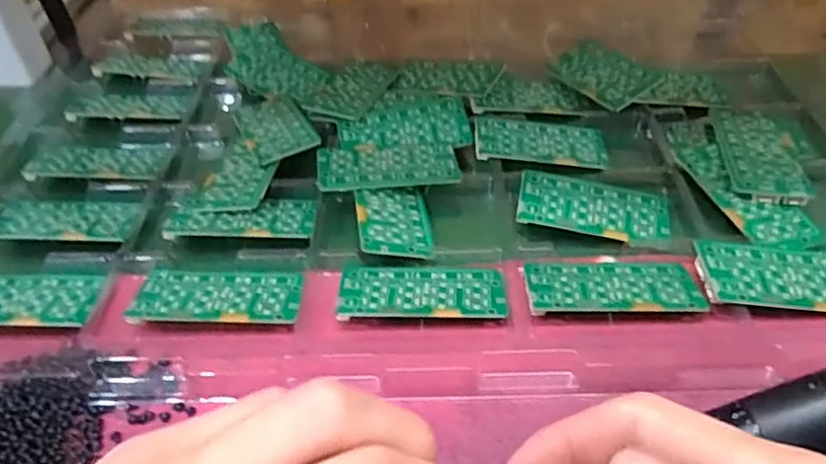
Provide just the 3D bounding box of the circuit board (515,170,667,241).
[{"bbox_3d":[0.117,-0.016,0.426,0.094,0.004,0.049,13,47,7],"label":"circuit board"}]

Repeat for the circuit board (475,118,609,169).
[{"bbox_3d":[0.092,-0.064,0.478,0.092,0.005,0.050,8,44,1],"label":"circuit board"}]

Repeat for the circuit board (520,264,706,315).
[{"bbox_3d":[0.112,0.029,0.373,0.093,0.009,0.045,-3,46,2],"label":"circuit board"}]

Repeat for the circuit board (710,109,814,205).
[{"bbox_3d":[0.230,-0.052,0.444,0.046,0.010,0.091,3,46,7],"label":"circuit board"}]

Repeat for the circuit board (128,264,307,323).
[{"bbox_3d":[-0.112,0.037,0.382,0.095,0.004,0.050,4,30,4],"label":"circuit board"}]

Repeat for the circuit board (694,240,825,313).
[{"bbox_3d":[0.208,0.025,0.371,0.094,0.005,0.048,6,44,-3],"label":"circuit board"}]

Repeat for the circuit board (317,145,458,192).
[{"bbox_3d":[-0.017,-0.045,0.455,0.094,0.006,0.042,-6,44,-7],"label":"circuit board"}]

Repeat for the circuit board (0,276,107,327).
[{"bbox_3d":[-0.230,0.040,0.385,0.087,0.005,0.043,1,34,-2],"label":"circuit board"}]

